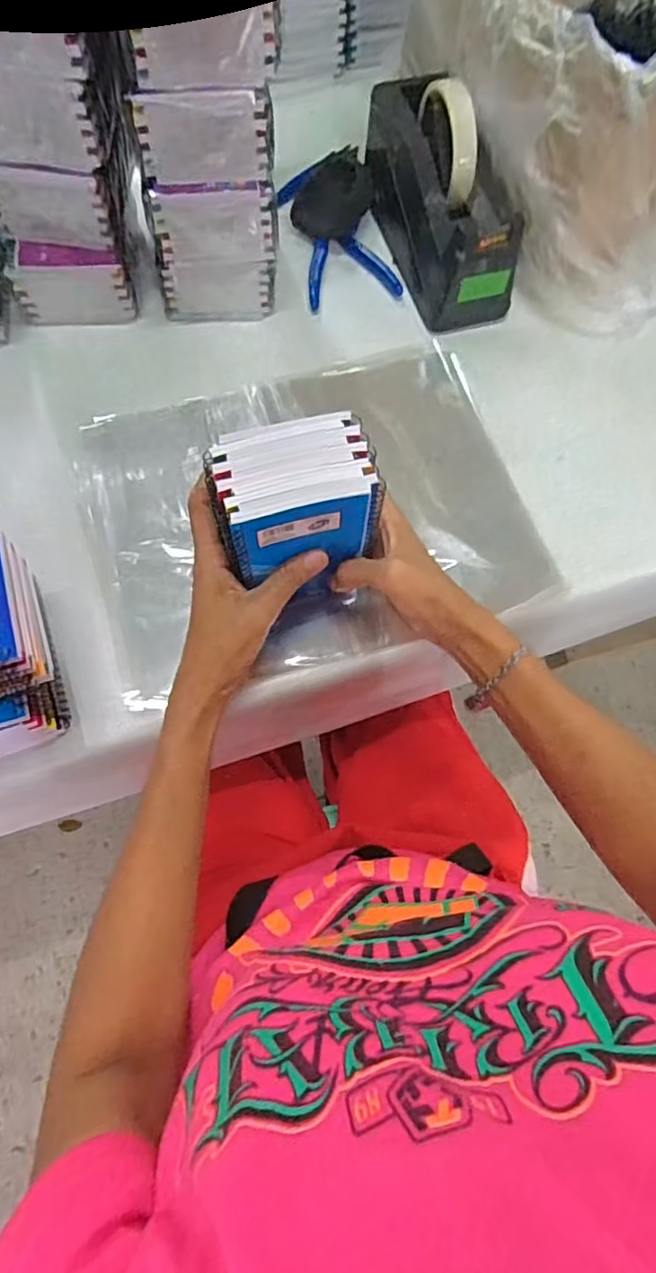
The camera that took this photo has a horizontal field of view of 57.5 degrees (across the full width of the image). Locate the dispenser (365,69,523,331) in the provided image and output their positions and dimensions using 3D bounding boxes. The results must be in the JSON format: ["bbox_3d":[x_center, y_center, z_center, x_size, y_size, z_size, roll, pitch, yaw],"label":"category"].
[{"bbox_3d":[0.105,-0.393,0.540,0.083,0.114,0.200,-19,73,-8],"label":"dispenser"}]

